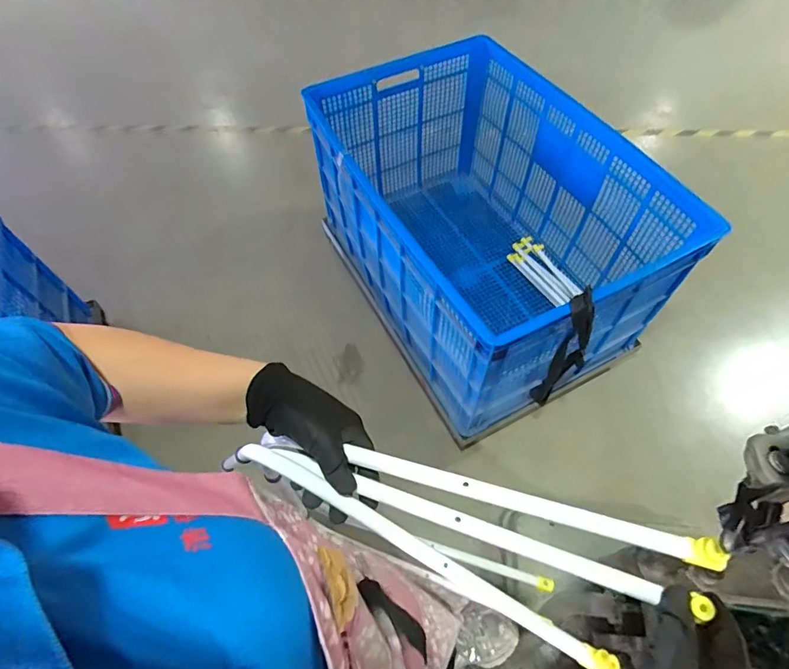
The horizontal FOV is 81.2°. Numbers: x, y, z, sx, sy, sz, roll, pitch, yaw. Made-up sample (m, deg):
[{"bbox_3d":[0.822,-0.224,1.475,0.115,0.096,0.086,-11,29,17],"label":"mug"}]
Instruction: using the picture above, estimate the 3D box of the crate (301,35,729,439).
[{"bbox_3d":[0.262,-0.346,1.476,0.735,0.606,1.069,-28,62,-15],"label":"crate"}]

